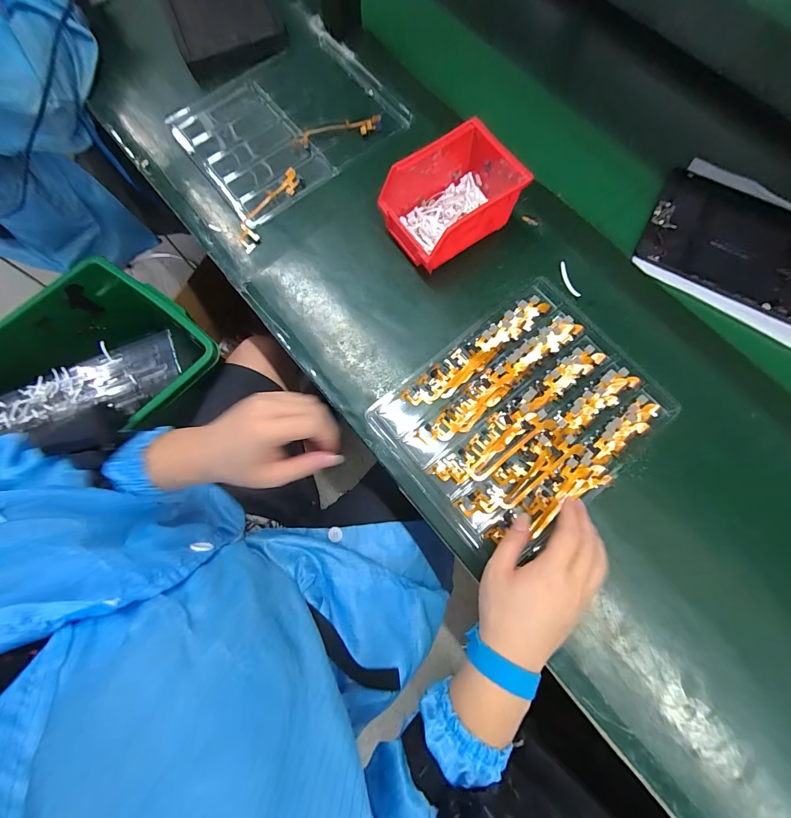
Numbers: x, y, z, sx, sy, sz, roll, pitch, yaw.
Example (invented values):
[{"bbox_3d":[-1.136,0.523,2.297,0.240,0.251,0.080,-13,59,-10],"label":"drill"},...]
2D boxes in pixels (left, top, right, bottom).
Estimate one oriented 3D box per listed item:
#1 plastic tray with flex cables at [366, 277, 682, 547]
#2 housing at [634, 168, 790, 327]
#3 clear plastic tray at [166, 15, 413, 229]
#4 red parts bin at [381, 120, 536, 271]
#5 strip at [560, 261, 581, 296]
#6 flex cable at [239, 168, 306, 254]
[{"bbox_3d":[0.139,0.003,0.403,0.266,0.018,0.212,-37,79,-10],"label":"plastic tray with flex cables"},{"bbox_3d":[0.439,-0.203,0.456,0.234,0.008,0.175,28,77,6],"label":"housing"},{"bbox_3d":[-0.146,-0.402,0.514,0.280,0.033,0.235,-39,79,-10],"label":"clear plastic tray"},{"bbox_3d":[0.063,-0.243,0.427,0.137,0.074,0.102,-33,79,-9],"label":"red parts bin"},{"bbox_3d":[0.207,-0.154,0.436,0.008,0.006,0.046,-16,76,-5],"label":"strip"},{"bbox_3d":[-0.166,-0.260,0.472,0.038,0.015,0.124,31,77,7],"label":"flex cable"}]

